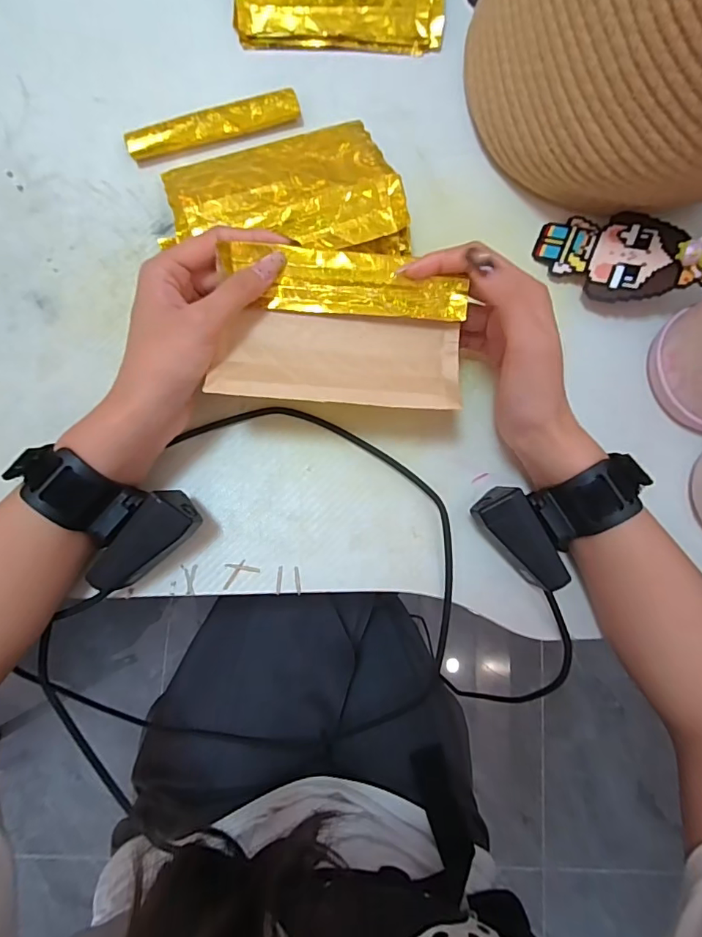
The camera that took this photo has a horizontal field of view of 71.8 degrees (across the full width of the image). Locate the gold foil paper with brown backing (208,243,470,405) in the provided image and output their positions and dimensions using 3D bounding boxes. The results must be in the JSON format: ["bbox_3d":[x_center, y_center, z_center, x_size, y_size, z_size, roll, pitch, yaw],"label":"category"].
[{"bbox_3d":[-0.005,-0.084,0.296,0.145,0.023,0.089,3,81,-3],"label":"gold foil paper with brown backing"}]

